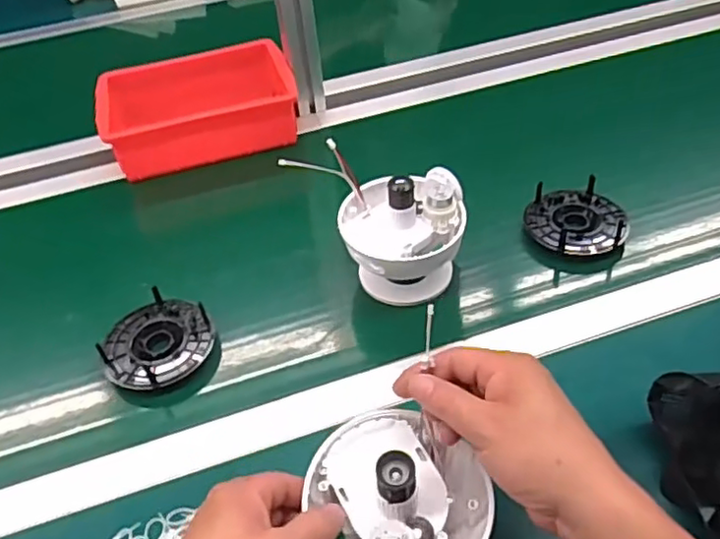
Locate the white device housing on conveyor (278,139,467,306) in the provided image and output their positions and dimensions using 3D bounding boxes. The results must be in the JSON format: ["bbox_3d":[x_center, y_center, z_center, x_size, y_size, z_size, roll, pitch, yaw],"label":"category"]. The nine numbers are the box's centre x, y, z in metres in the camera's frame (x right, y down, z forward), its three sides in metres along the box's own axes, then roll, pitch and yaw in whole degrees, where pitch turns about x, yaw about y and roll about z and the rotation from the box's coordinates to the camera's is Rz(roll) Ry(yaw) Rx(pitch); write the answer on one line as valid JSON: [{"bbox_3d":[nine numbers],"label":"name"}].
[{"bbox_3d":[0.031,-0.039,0.625,0.122,0.124,0.134,-24,47,-17],"label":"white device housing on conveyor"}]

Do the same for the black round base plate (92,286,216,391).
[{"bbox_3d":[-0.186,0.071,0.599,0.091,0.036,0.098,-4,43,4],"label":"black round base plate"}]

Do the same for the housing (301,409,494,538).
[{"bbox_3d":[0.022,0.143,0.400,0.117,0.074,0.116,-3,47,4],"label":"housing"}]

